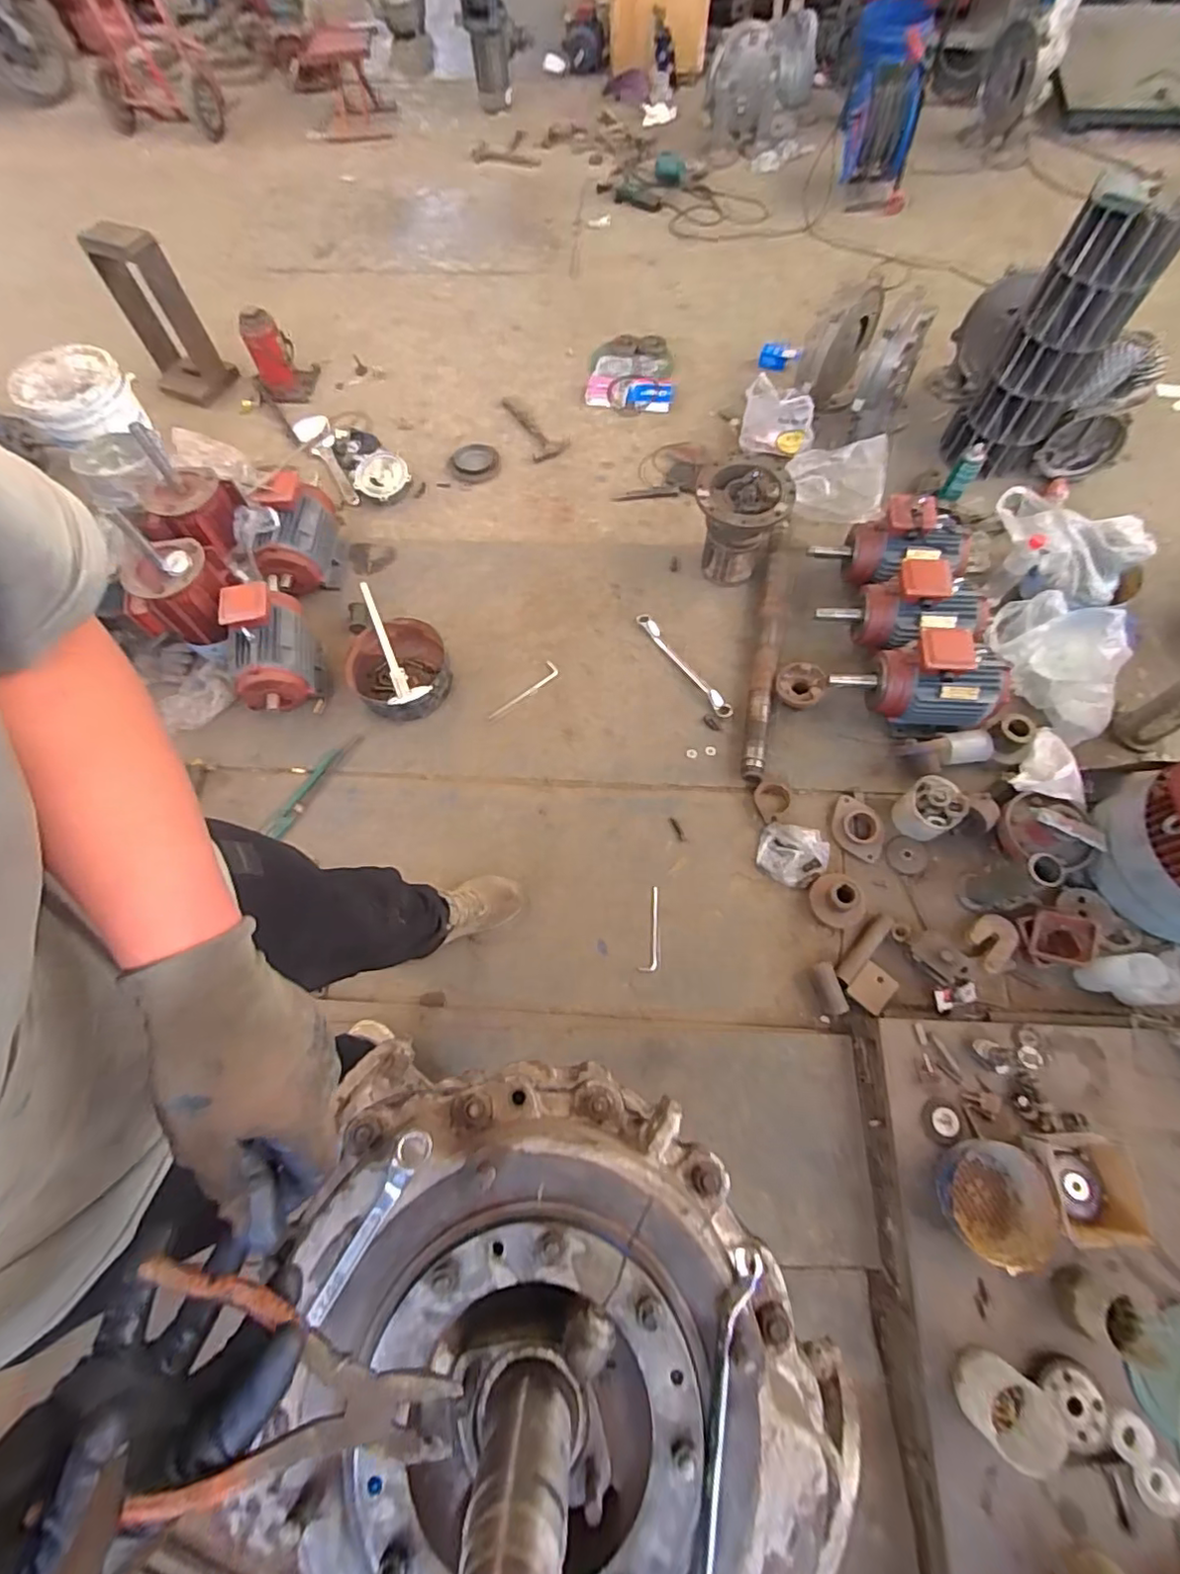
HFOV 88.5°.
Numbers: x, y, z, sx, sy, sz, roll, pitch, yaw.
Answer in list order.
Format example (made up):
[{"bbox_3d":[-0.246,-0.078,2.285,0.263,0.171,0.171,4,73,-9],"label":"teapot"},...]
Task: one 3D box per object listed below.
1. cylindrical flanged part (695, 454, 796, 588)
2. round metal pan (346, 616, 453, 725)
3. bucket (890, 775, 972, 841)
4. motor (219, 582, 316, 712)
[{"bbox_3d":[0.386,-0.687,1.596,0.223,0.281,0.209,0,66,1],"label":"cylindrical flanged part"},{"bbox_3d":[-0.486,-0.296,1.529,0.242,0.099,0.254,-1,68,2],"label":"round metal pan"},{"bbox_3d":[0.764,0.047,1.361,0.124,0.114,0.116,0,66,1],"label":"bucket"},{"bbox_3d":[-0.811,-0.350,1.517,0.181,0.234,0.281,-10,67,-3],"label":"motor"}]

